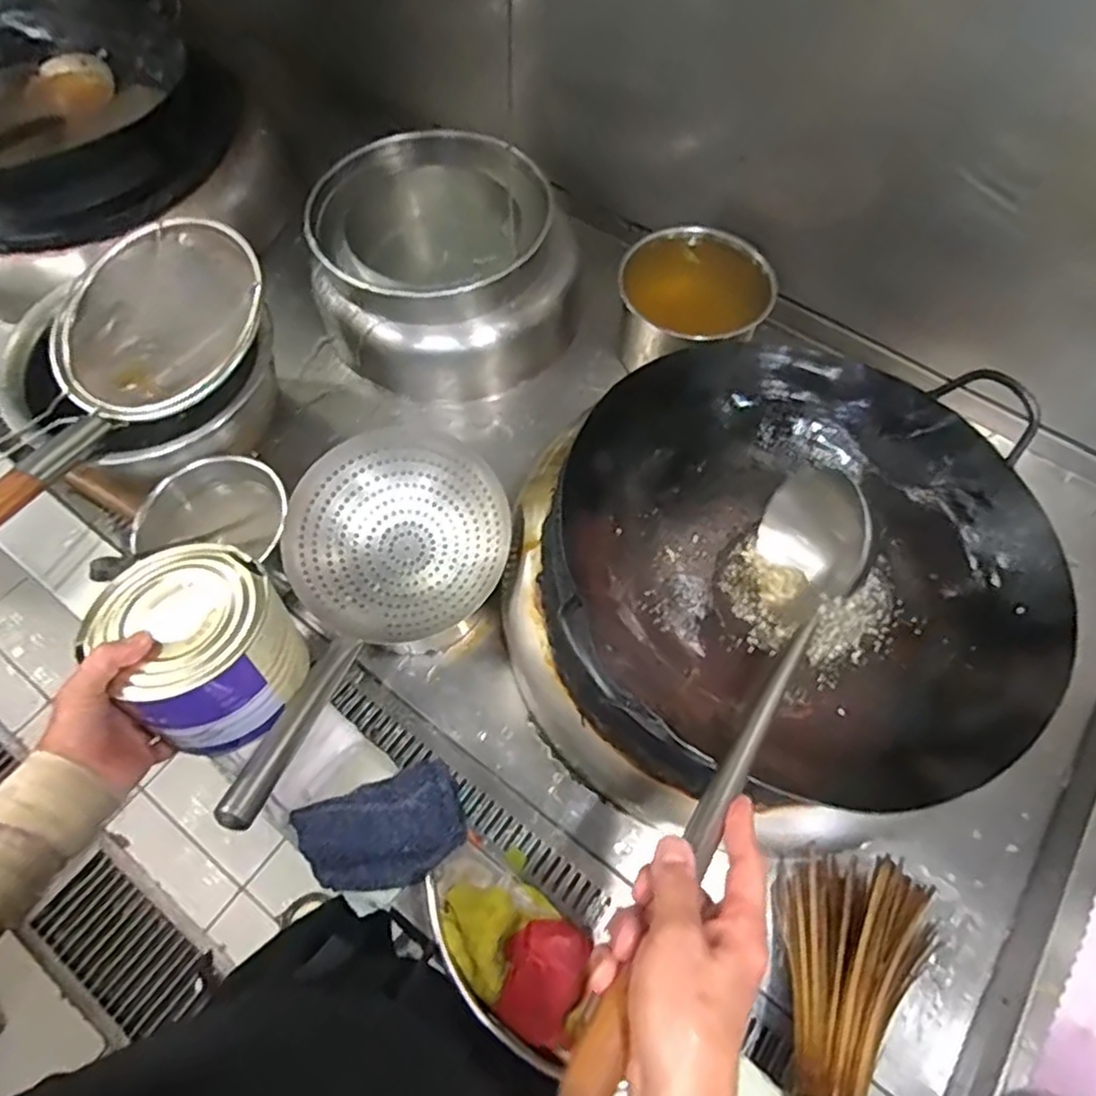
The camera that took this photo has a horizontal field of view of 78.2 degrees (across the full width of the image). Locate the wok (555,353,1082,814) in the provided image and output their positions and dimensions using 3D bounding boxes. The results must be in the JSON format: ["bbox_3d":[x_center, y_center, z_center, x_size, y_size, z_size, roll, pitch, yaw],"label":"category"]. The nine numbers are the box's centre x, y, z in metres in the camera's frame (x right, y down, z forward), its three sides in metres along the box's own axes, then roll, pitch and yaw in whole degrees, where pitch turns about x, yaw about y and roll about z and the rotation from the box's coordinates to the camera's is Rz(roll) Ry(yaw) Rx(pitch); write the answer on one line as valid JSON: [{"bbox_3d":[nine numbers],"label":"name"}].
[{"bbox_3d":[0.226,0.009,0.621,0.420,0.120,0.405,7,62,2],"label":"wok"}]

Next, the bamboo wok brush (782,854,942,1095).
[{"bbox_3d":[0.235,0.385,0.537,0.128,0.069,0.297,29,42,14],"label":"bamboo wok brush"}]

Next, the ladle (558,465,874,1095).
[{"bbox_3d":[0.132,0.118,0.500,0.086,0.102,0.517,30,53,14],"label":"ladle"}]

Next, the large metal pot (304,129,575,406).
[{"bbox_3d":[-0.145,-0.376,0.924,0.333,0.210,0.299,-14,63,-9],"label":"large metal pot"}]

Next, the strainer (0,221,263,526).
[{"bbox_3d":[-0.476,-0.140,0.689,0.241,0.092,0.515,14,62,6],"label":"strainer"}]

